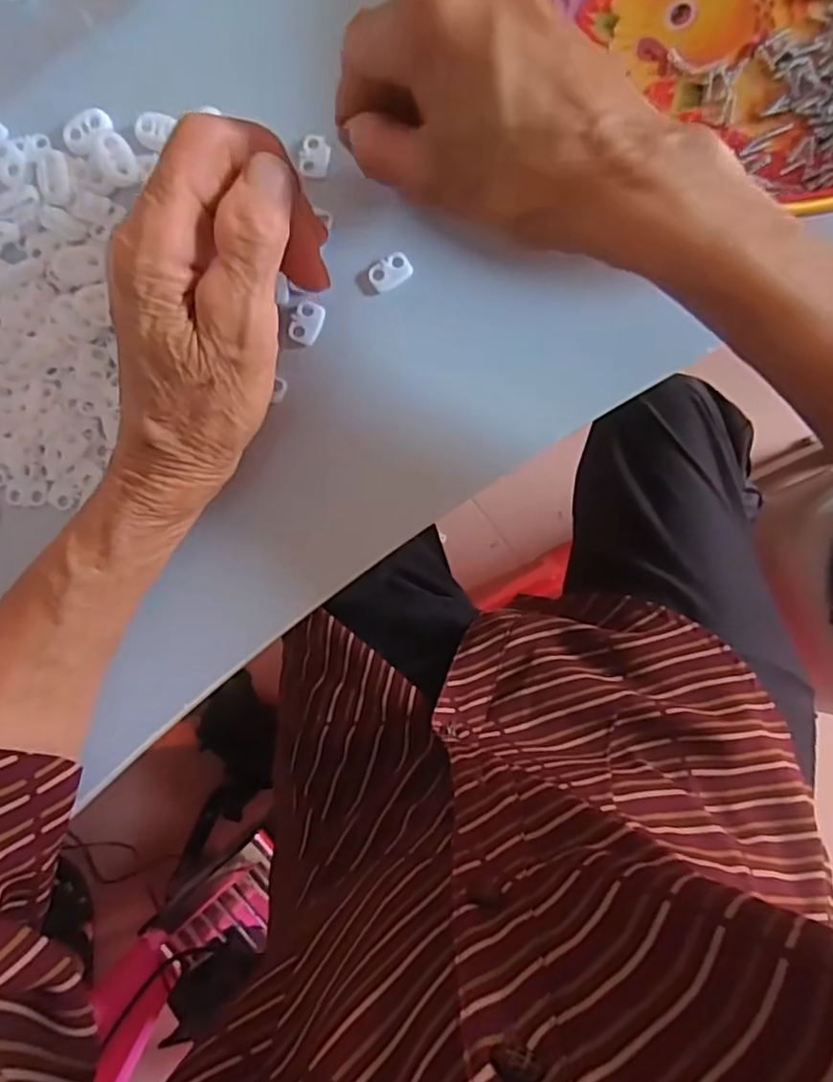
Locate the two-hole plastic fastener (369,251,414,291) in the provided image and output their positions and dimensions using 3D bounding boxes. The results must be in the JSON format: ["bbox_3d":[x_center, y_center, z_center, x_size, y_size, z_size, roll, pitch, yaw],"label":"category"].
[{"bbox_3d":[-0.011,-0.117,0.283,0.018,0.004,0.013,-29,89,2],"label":"two-hole plastic fastener"}]

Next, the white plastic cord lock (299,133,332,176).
[{"bbox_3d":[-0.044,-0.168,0.284,0.013,0.004,0.020,4,90,3],"label":"white plastic cord lock"}]

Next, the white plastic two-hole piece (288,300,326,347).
[{"bbox_3d":[-0.048,-0.095,0.285,0.013,0.004,0.018,26,91,2],"label":"white plastic two-hole piece"}]

